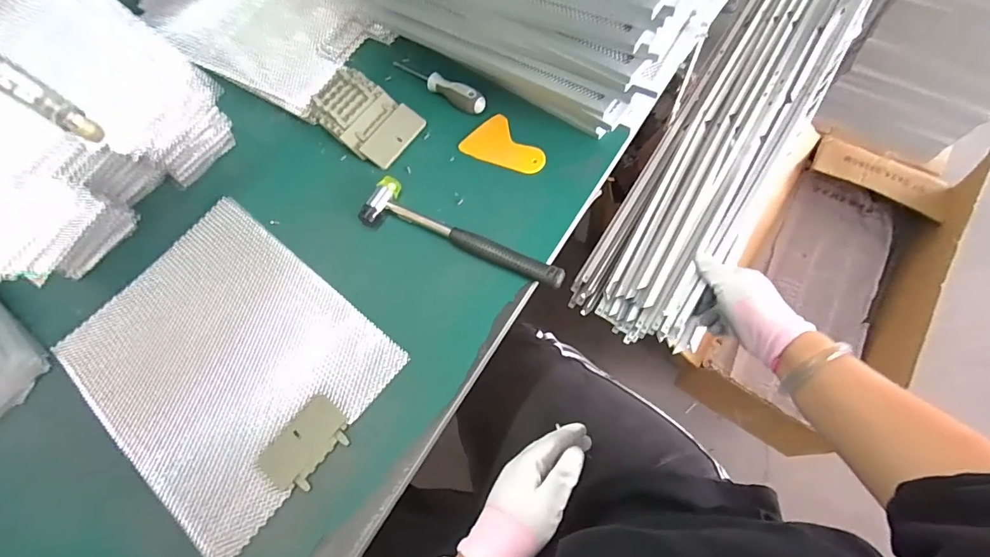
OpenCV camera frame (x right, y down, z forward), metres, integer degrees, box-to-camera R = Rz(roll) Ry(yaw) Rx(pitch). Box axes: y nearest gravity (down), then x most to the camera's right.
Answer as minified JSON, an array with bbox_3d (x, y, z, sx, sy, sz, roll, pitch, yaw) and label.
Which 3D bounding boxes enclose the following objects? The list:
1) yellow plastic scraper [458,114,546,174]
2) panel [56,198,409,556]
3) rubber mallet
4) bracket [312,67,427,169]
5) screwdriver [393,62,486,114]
[{"bbox_3d":[0.012,-0.159,0.561,0.104,0.009,0.066,41,78,20],"label":"yellow plastic scraper"},{"bbox_3d":[-0.295,0.080,0.491,0.327,0.012,0.245,37,73,18],"label":"panel"},{"bbox_3d":[-0.041,-0.043,0.502,0.244,0.024,0.059,27,73,17],"label":"rubber mallet"},{"bbox_3d":[-0.168,-0.207,0.584,0.136,0.030,0.088,33,75,19],"label":"bracket"},{"bbox_3d":[-0.078,-0.257,0.593,0.156,0.032,0.022,33,75,19],"label":"screwdriver"}]

